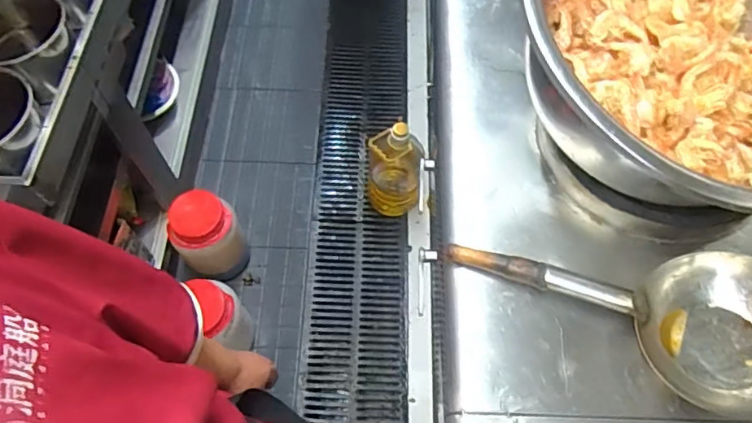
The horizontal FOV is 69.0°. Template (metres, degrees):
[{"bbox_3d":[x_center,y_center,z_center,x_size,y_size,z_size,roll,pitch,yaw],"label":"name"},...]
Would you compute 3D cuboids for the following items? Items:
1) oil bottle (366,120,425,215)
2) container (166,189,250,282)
[{"bbox_3d":[0.053,-0.139,1.557,0.152,0.355,0.166,0,62,-1],"label":"oil bottle"},{"bbox_3d":[-0.445,0.076,1.479,0.163,0.251,0.162,0,62,-1],"label":"container"}]

